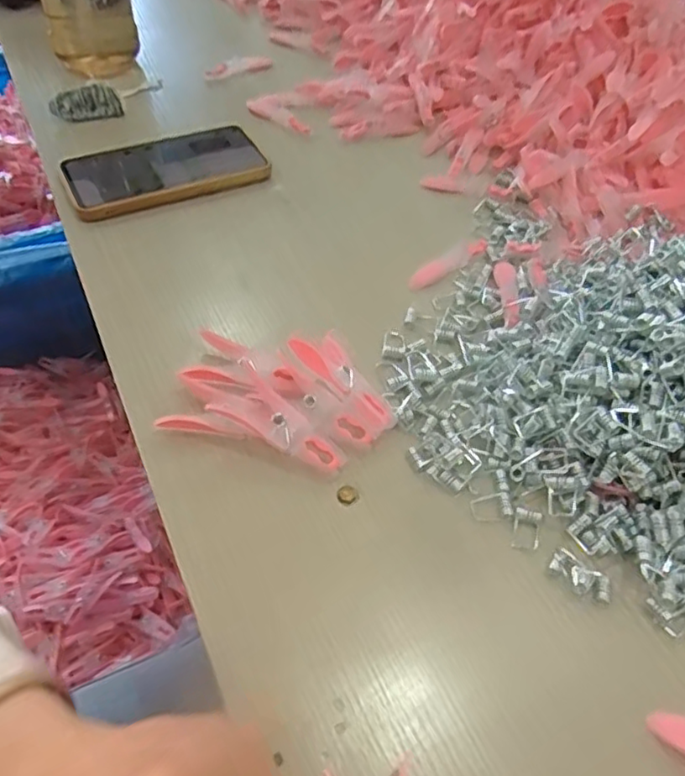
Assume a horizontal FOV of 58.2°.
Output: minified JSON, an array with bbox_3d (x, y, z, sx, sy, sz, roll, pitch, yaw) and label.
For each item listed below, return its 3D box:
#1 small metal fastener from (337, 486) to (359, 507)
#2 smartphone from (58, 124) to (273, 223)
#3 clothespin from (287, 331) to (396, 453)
[{"bbox_3d":[0.003,0.058,0.335,0.011,0.004,0.011,5,54,1],"label":"small metal fastener"},{"bbox_3d":[-0.142,-0.176,0.500,0.154,0.016,0.079,-21,57,-20],"label":"smartphone"},{"bbox_3d":[-0.001,0.000,0.367,0.030,0.016,0.077,-26,59,-20],"label":"clothespin"}]

